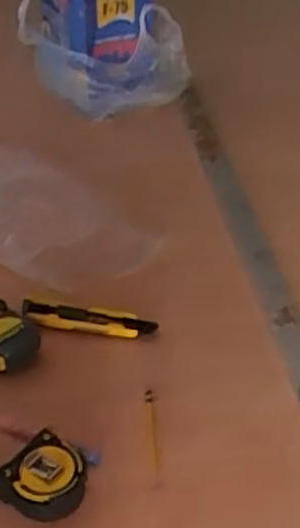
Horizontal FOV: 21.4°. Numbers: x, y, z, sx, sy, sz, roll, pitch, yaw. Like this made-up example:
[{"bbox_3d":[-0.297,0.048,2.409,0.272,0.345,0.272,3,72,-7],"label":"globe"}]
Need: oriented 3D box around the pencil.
[{"bbox_3d":[0.003,0.162,0.741,0.008,0.011,0.106,-2,38,-4],"label":"pencil"}]

